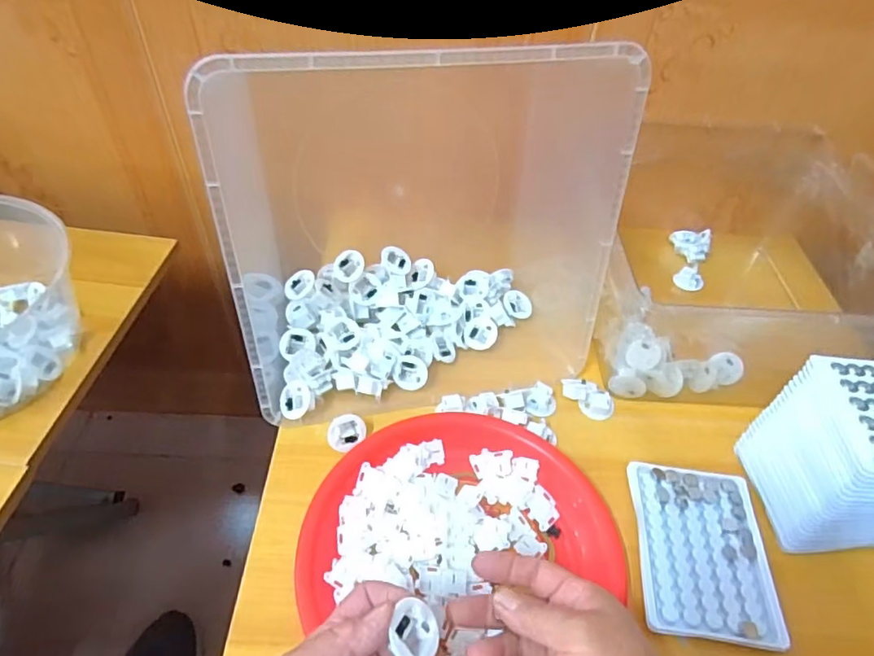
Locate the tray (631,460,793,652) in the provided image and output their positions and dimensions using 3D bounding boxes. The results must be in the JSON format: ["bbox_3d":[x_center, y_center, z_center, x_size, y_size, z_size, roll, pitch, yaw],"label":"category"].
[{"bbox_3d":[0.201,0.168,0.425,0.094,0.012,0.128,8,50,3],"label":"tray"}]

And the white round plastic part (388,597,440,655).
[{"bbox_3d":[-0.013,0.167,0.304,0.027,0.013,0.030,47,34,-8],"label":"white round plastic part"}]

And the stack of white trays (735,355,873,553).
[{"bbox_3d":[0.330,0.096,0.418,0.124,0.116,0.103,0,50,-4],"label":"stack of white trays"}]

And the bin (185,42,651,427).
[{"bbox_3d":[-0.018,-0.107,0.466,0.315,0.269,0.209,-8,51,-10],"label":"bin"}]

